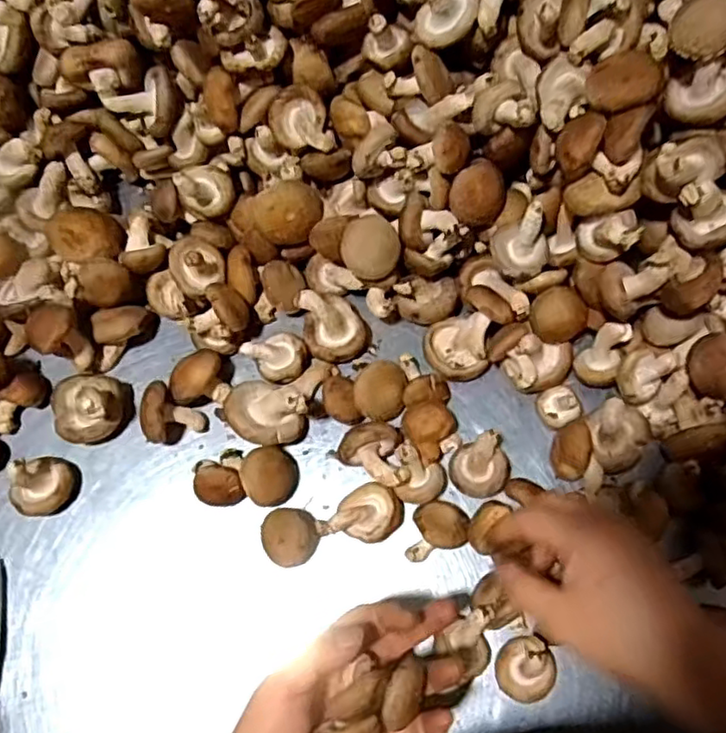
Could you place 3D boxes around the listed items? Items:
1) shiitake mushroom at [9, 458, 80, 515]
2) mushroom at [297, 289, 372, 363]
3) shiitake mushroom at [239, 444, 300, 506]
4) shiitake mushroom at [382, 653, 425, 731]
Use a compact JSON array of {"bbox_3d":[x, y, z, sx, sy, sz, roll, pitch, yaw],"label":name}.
[{"bbox_3d":[-0.232,0.085,0.458,0.038,0.045,0.043,22,74,10],"label":"shiitake mushroom"},{"bbox_3d":[-0.021,-0.035,0.490,0.049,0.029,0.057,-10,71,-1],"label":"mushroom"},{"bbox_3d":[-0.066,0.079,0.458,0.037,0.032,0.040,-1,71,2],"label":"shiitake mushroom"},{"bbox_3d":[0.023,0.179,0.353,0.019,0.022,0.036,24,74,10],"label":"shiitake mushroom"}]

